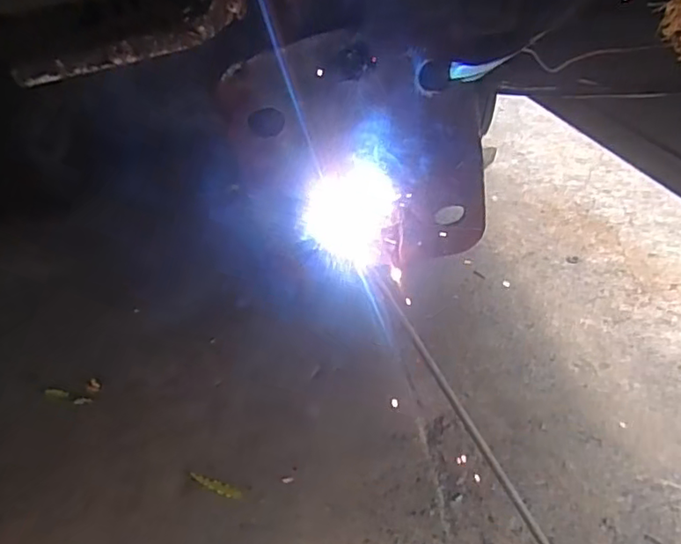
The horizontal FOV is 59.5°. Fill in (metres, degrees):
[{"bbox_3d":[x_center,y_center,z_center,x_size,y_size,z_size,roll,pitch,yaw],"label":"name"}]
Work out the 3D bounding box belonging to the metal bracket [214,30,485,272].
[{"bbox_3d":[0.012,-0.057,0.306,0.125,0.121,0.016,-11,30,-3],"label":"metal bracket"}]

